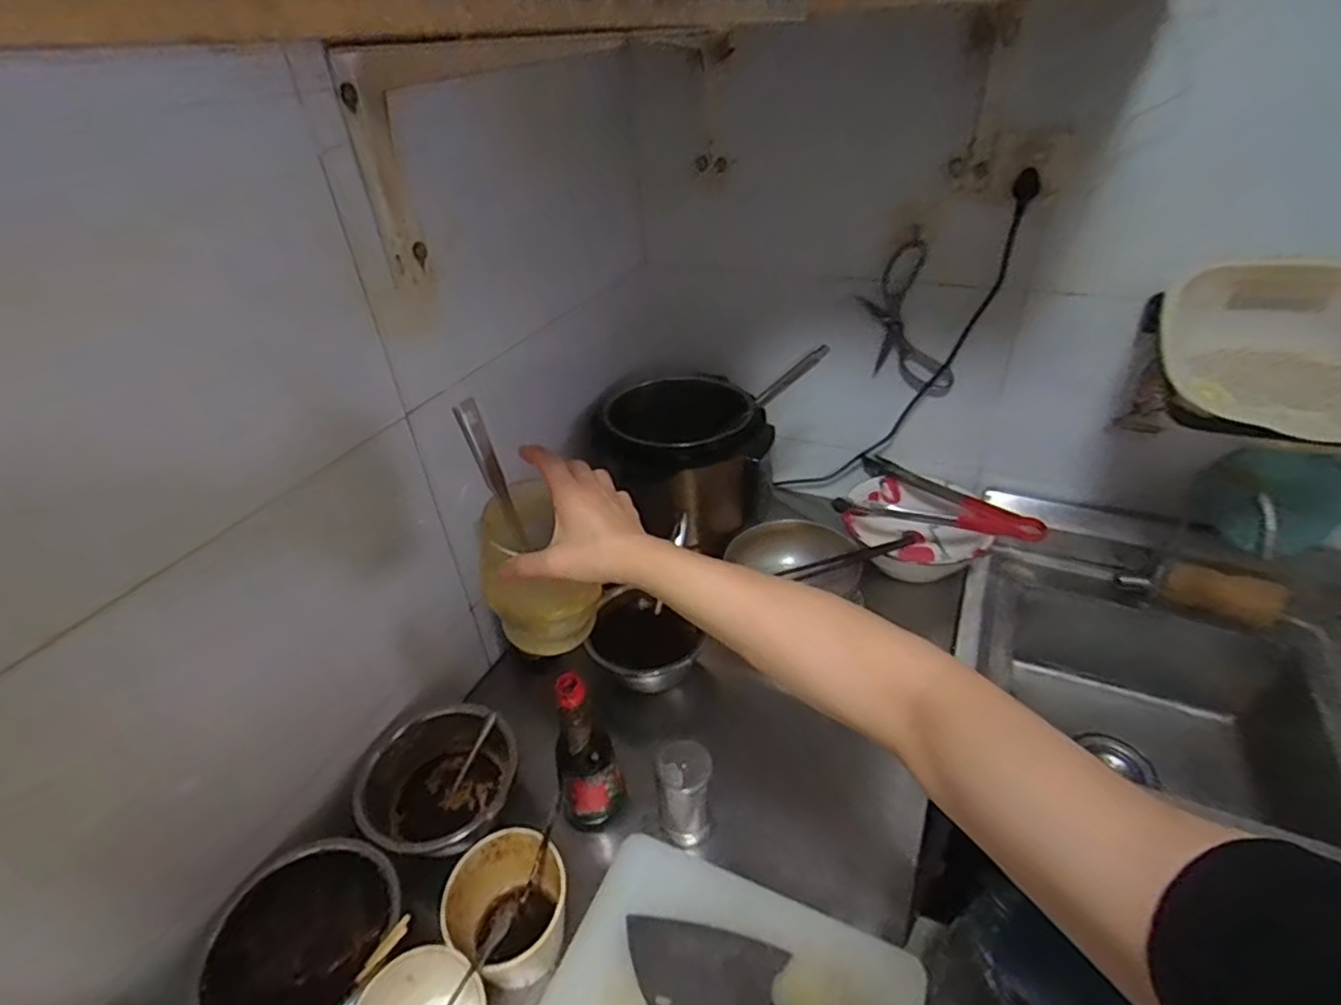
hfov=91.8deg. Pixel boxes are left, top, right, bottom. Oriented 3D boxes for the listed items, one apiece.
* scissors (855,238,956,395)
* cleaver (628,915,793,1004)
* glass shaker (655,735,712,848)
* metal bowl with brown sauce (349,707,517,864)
[{"bbox_3d":[0.355,-0.263,0.987,0.121,0.246,0.023,-9,28,39],"label":"scissors"},{"bbox_3d":[0.074,0.435,0.584,0.239,0.018,0.077,7,38,15],"label":"cleaver"},{"bbox_3d":[0.016,0.321,0.720,0.056,0.122,0.058,-2,37,2],"label":"glass shaker"},{"bbox_3d":[-0.264,0.321,0.747,0.152,0.083,0.172,19,42,27],"label":"metal bowl with brown sauce"}]

